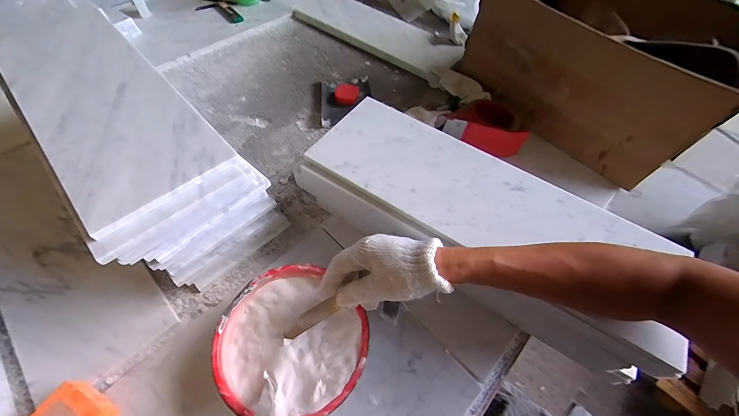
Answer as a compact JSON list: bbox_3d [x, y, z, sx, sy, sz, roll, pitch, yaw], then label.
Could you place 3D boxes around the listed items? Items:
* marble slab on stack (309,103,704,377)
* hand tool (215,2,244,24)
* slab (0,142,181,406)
[{"bbox_3d":[0.142,-0.010,0.397,0.444,0.032,0.165,30,62,16],"label":"marble slab on stack"},{"bbox_3d":[-0.375,-0.518,0.825,0.034,0.016,0.112,-34,63,-23],"label":"hand tool"},{"bbox_3d":[-0.469,0.046,0.455,0.470,0.011,0.146,38,62,22],"label":"slab"}]

